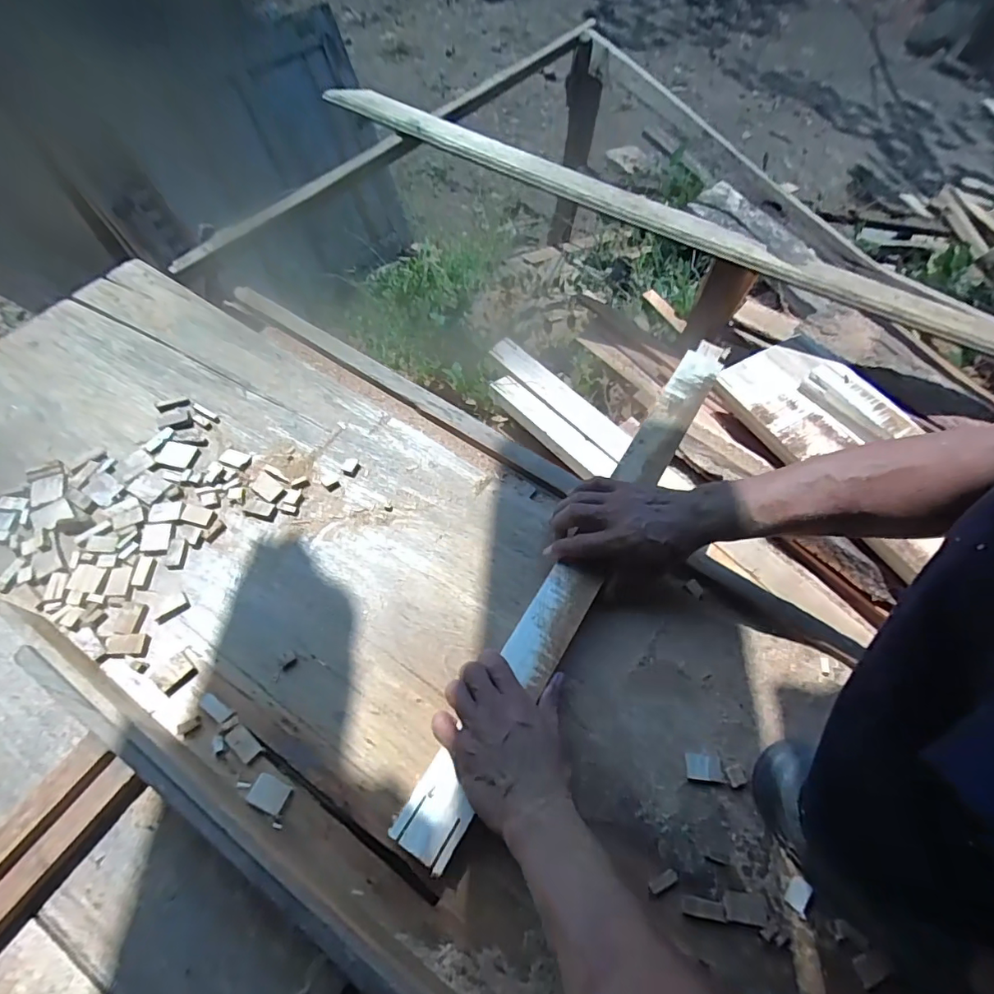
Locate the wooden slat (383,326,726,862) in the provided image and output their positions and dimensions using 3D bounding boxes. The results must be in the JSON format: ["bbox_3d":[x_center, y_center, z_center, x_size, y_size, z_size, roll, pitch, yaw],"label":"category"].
[{"bbox_3d":[0.119,0.035,0.552,0.052,0.017,0.693,30,63,13],"label":"wooden slat"}]

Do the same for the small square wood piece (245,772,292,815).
[{"bbox_3d":[-0.197,0.256,0.431,0.033,0.004,0.023,21,61,9],"label":"small square wood piece"}]

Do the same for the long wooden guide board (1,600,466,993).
[{"bbox_3d":[-0.189,0.268,0.397,0.614,0.057,0.031,30,63,13],"label":"long wooden guide board"}]

